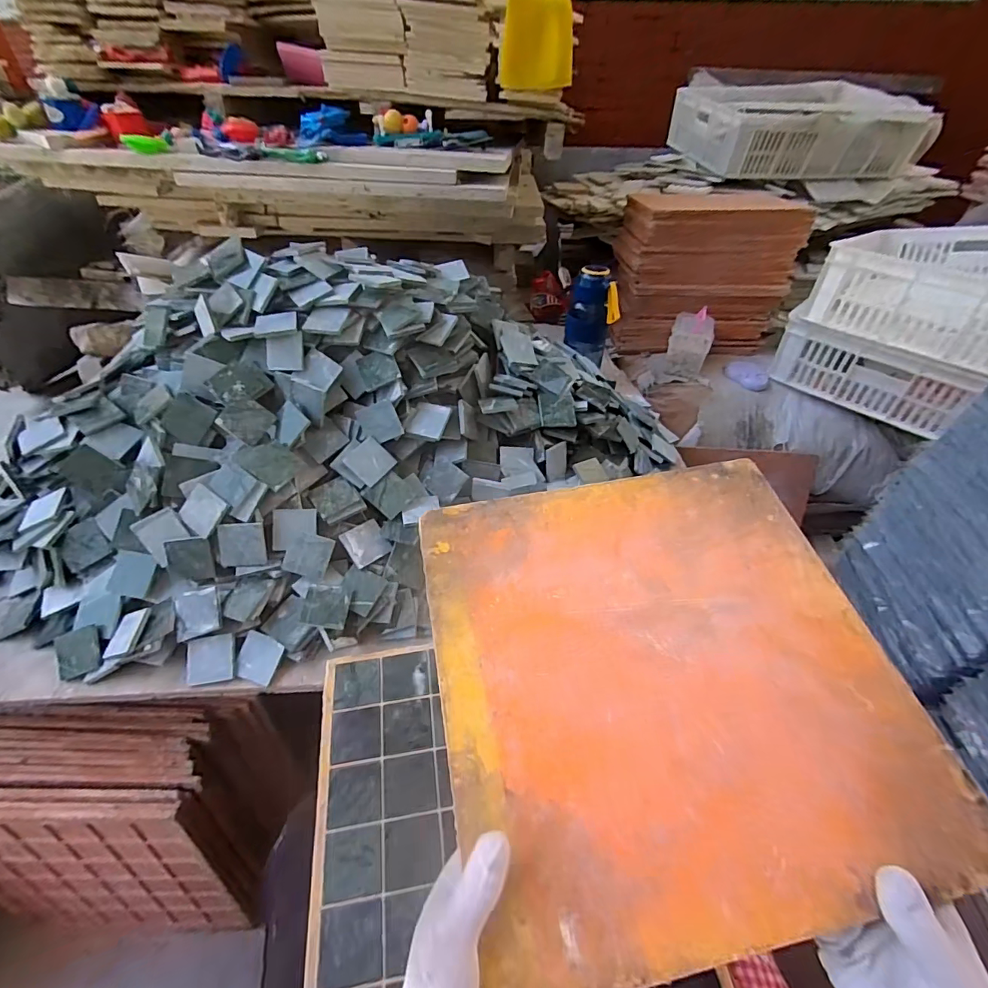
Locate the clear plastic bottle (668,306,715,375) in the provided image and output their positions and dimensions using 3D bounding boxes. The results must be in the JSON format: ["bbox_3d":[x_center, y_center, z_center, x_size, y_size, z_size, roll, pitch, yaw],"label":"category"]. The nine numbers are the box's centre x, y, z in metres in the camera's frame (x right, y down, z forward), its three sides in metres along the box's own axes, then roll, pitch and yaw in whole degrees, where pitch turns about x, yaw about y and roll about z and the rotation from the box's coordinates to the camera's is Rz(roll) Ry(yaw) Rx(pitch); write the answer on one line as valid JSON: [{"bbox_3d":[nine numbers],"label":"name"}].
[{"bbox_3d":[0.449,-0.344,1.077,0.092,0.135,0.081,15,46,14],"label":"clear plastic bottle"}]

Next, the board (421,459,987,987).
[{"bbox_3d":[0.124,0.120,0.347,0.322,0.009,0.317,-10,55,-6],"label":"board"}]

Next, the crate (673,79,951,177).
[{"bbox_3d":[0.909,-1.077,1.410,0.634,0.205,0.415,-4,44,-4],"label":"crate"}]

